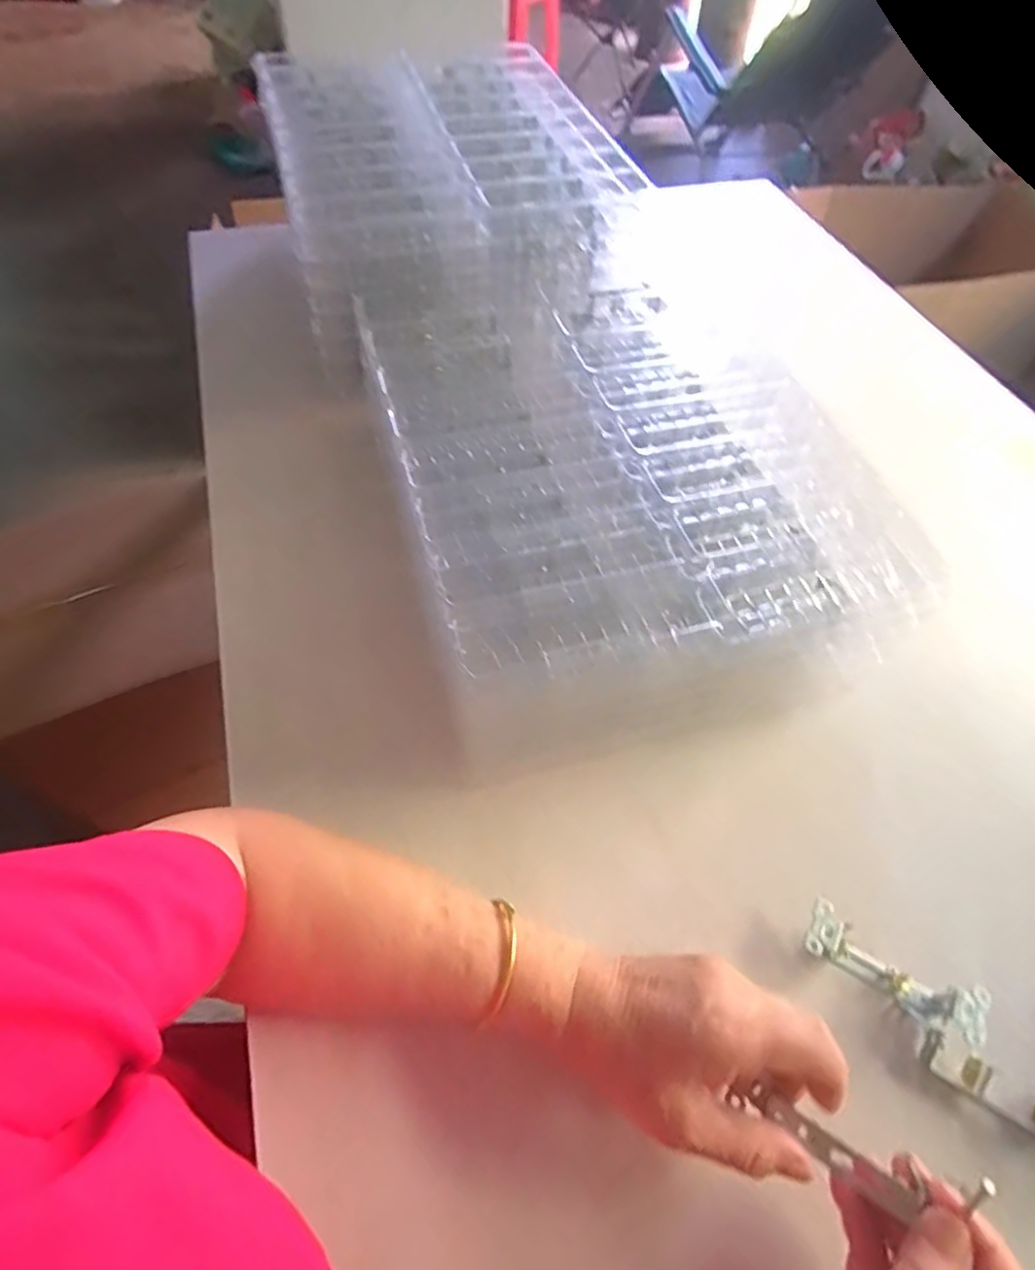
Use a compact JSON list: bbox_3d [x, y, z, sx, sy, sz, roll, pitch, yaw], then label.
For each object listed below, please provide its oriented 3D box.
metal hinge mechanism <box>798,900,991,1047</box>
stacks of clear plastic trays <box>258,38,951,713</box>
[{"bbox_3d":[0.229,0.210,0.395,0.103,0.031,0.033,29,60,15],"label":"metal hinge mechanism"},{"bbox_3d":[0.011,-0.328,0.598,0.389,0.072,0.847,-17,64,-14],"label":"stacks of clear plastic trays"}]

